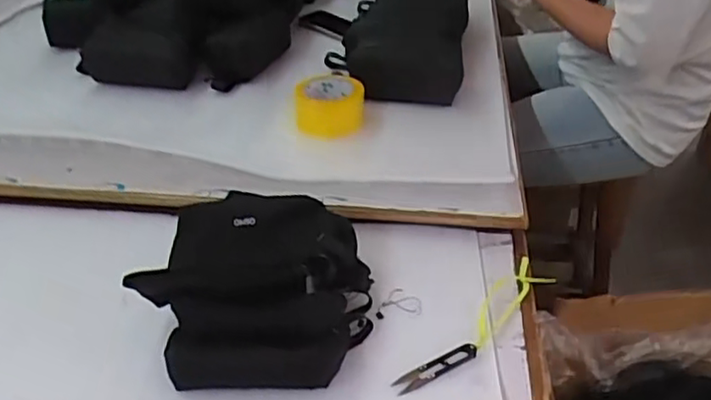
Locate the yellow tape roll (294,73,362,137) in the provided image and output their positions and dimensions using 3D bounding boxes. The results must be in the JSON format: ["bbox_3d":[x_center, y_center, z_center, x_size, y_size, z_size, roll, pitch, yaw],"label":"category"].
[{"bbox_3d":[-0.047,-0.154,1.058,0.107,0.076,0.101,0,37,0],"label":"yellow tape roll"}]

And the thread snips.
[{"bbox_3d":[0.088,0.181,0.711,0.104,0.008,0.025,-19,41,-24],"label":"thread snips"}]

